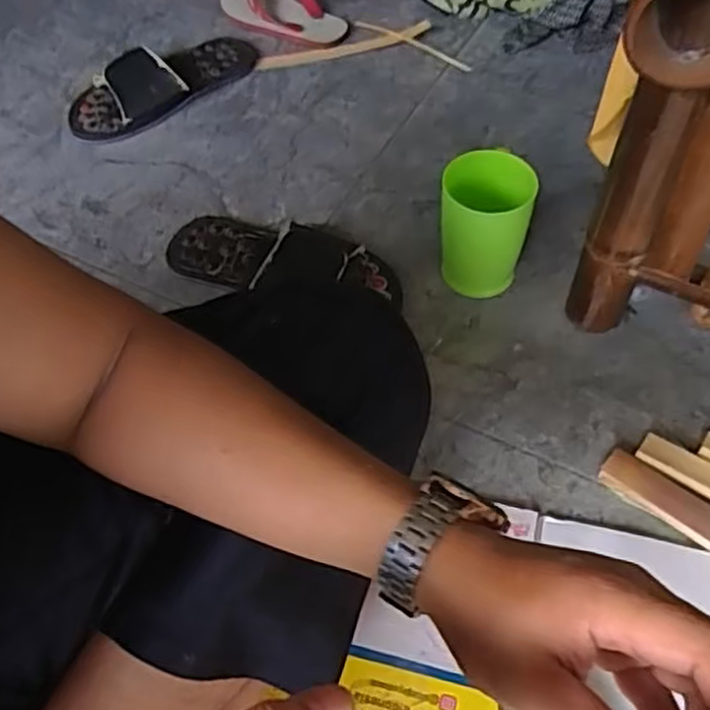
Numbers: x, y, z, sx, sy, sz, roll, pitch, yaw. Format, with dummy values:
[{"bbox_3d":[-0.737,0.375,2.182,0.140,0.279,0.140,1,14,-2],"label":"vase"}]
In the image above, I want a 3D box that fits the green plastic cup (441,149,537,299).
[{"bbox_3d":[0.130,-0.130,0.725,0.088,0.133,0.082,-1,55,1],"label":"green plastic cup"}]

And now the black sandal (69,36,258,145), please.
[{"bbox_3d":[-0.258,-0.382,0.972,0.288,0.054,0.125,-33,60,-19],"label":"black sandal"}]

